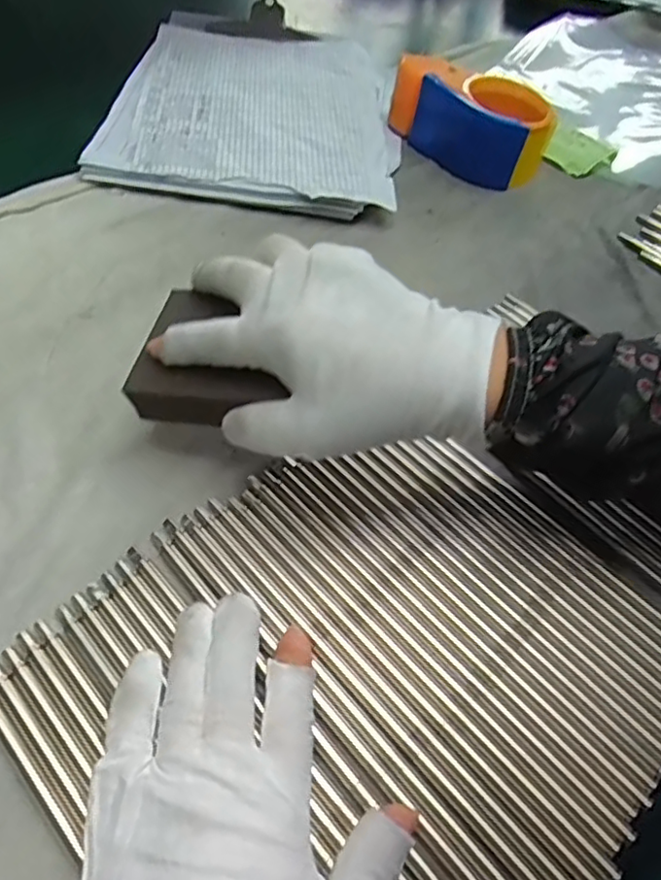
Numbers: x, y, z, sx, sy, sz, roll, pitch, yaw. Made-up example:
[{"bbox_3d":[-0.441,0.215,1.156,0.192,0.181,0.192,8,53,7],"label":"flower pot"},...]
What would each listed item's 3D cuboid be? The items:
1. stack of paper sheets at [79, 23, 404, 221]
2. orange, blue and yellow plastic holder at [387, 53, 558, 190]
[{"bbox_3d":[-0.061,-0.296,0.552,0.236,0.021,0.291,6,53,-1],"label":"stack of paper sheets"},{"bbox_3d":[0.129,-0.280,0.541,0.089,0.061,0.138,-31,62,-25],"label":"orange, blue and yellow plastic holder"}]

